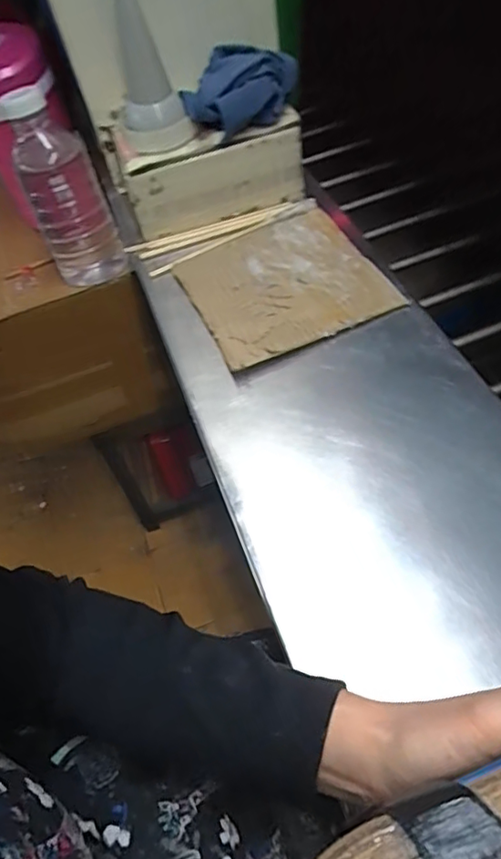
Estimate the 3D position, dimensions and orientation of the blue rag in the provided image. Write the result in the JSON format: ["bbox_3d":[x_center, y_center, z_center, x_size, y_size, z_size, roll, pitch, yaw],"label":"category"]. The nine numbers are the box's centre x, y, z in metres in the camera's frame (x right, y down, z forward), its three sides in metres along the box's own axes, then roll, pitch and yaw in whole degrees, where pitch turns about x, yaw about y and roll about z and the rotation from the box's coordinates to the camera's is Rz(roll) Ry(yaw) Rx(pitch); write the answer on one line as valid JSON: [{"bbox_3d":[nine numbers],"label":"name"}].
[{"bbox_3d":[-0.009,-0.357,0.588,0.103,0.042,0.109,11,57,17],"label":"blue rag"}]

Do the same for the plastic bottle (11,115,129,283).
[{"bbox_3d":[-0.222,-0.273,0.694,0.089,0.187,0.078,-21,54,-6],"label":"plastic bottle"}]

